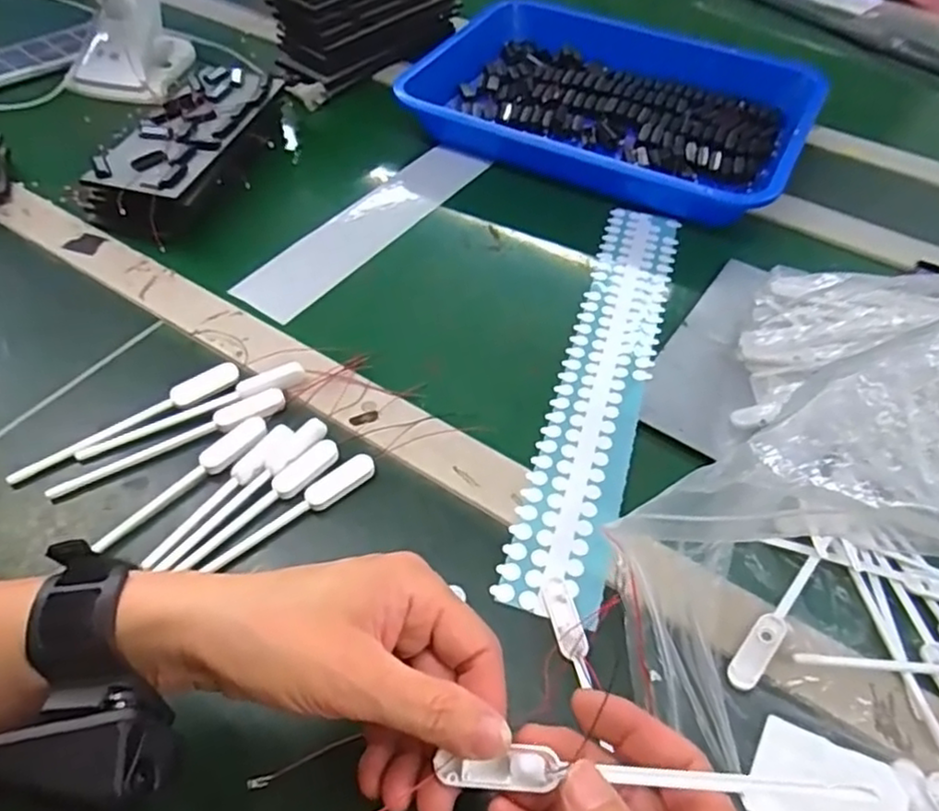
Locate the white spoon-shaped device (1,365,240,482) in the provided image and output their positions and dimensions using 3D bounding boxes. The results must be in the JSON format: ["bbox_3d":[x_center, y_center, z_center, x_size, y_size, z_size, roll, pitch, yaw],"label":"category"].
[{"bbox_3d":[-0.218,0.008,0.432,0.145,0.011,0.021,-25,56,-19],"label":"white spoon-shaped device"}]

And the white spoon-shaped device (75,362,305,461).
[{"bbox_3d":[-0.177,0.003,0.436,0.144,0.009,0.015,-22,55,-17],"label":"white spoon-shaped device"}]

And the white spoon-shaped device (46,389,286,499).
[{"bbox_3d":[-0.185,0.022,0.419,0.144,0.005,0.018,-24,56,-19],"label":"white spoon-shaped device"}]

